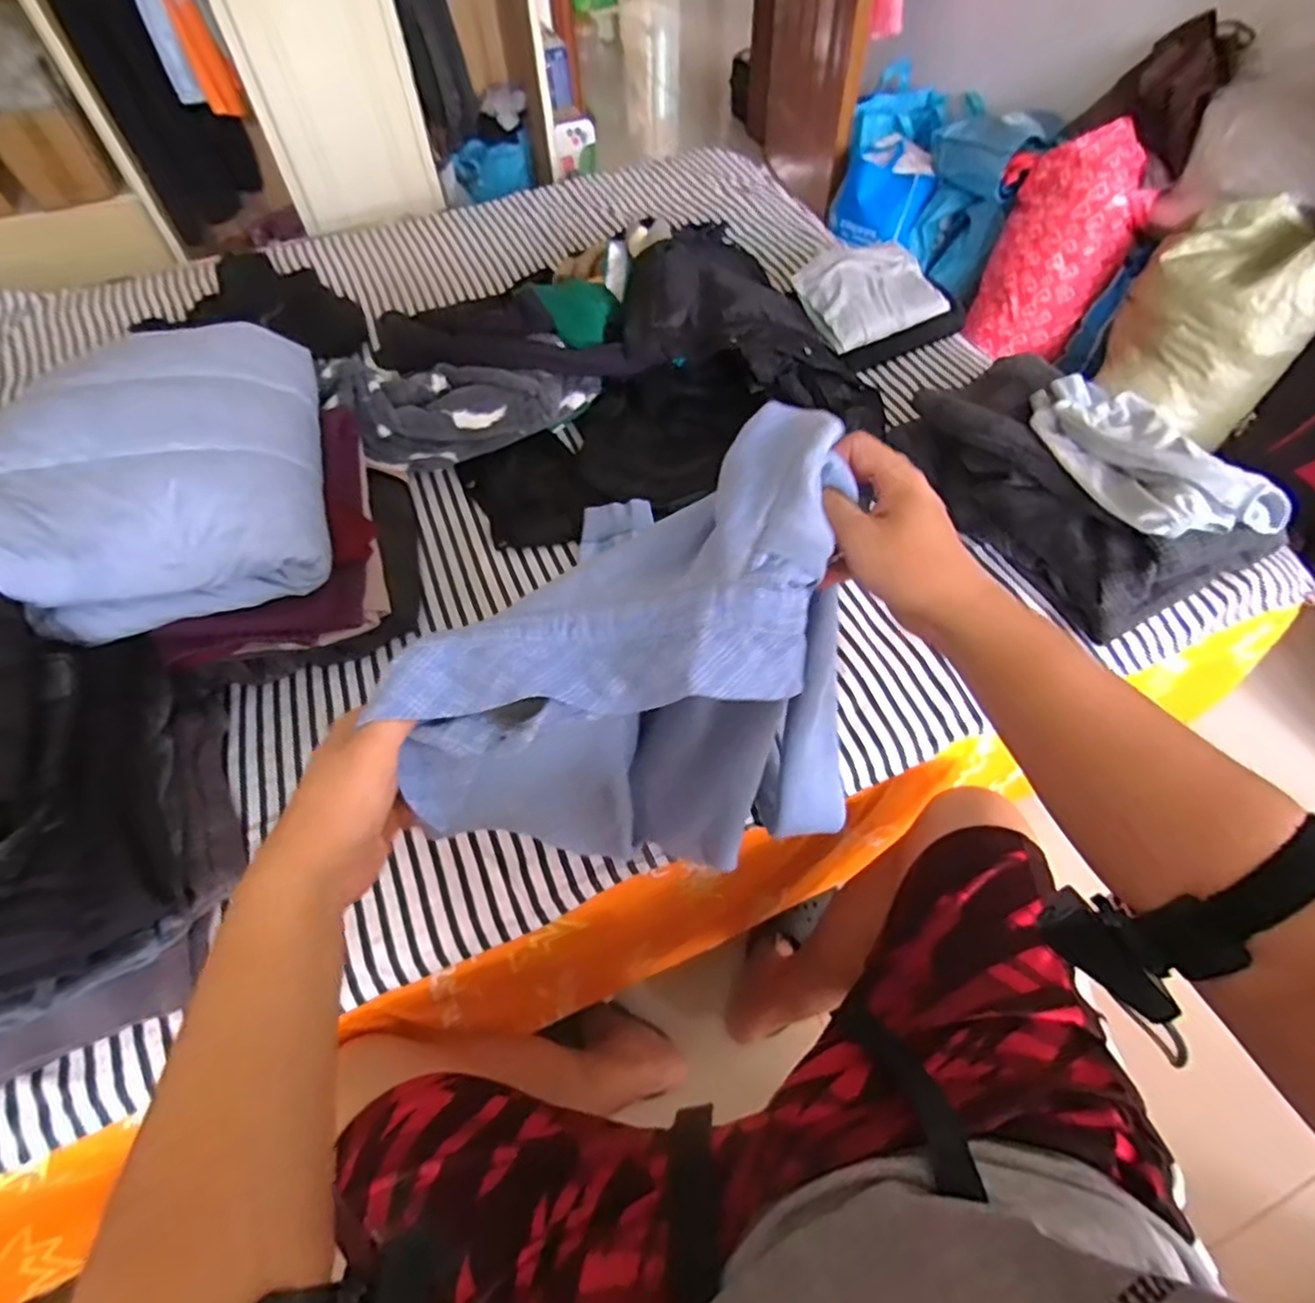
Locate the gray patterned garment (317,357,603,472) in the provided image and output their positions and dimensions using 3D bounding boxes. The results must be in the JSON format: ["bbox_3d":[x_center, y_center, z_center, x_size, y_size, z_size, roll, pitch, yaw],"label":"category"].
[{"bbox_3d":[-0.255,-0.329,0.924,0.347,0.140,0.109,-12,55,-6],"label":"gray patterned garment"}]

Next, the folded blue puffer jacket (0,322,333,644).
[{"bbox_3d":[-0.476,-0.190,0.667,0.242,0.120,0.339,-14,56,-7],"label":"folded blue puffer jacket"}]

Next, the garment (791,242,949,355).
[{"bbox_3d":[0.343,-0.579,1.073,0.209,0.040,0.167,-13,80,-4],"label":"garment"}]

